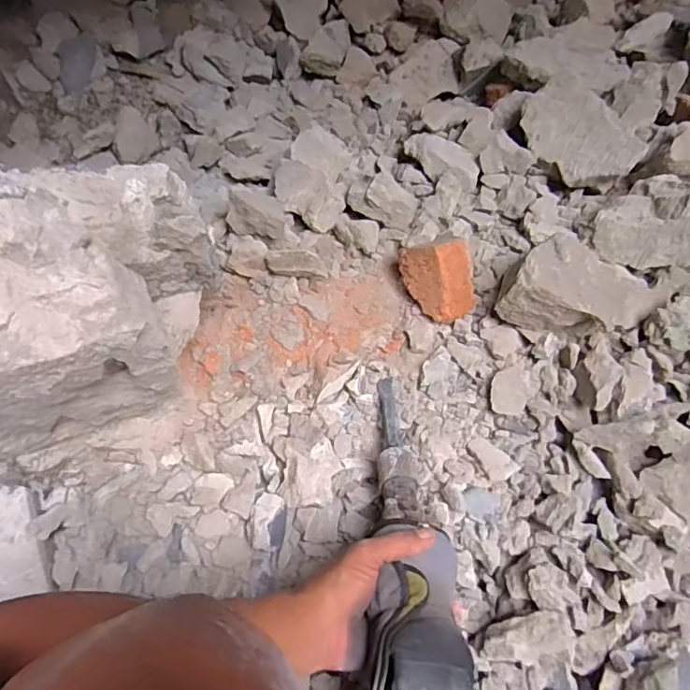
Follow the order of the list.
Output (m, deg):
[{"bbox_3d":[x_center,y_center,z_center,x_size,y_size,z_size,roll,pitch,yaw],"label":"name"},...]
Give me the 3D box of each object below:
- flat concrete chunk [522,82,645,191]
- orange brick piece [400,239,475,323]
[{"bbox_3d":[0.336,-0.299,0.795,0.107,0.048,0.192,-39,61,22],"label":"flat concrete chunk"},{"bbox_3d":[0.122,-0.081,0.707,0.095,0.083,0.097,-2,68,-5],"label":"orange brick piece"}]

